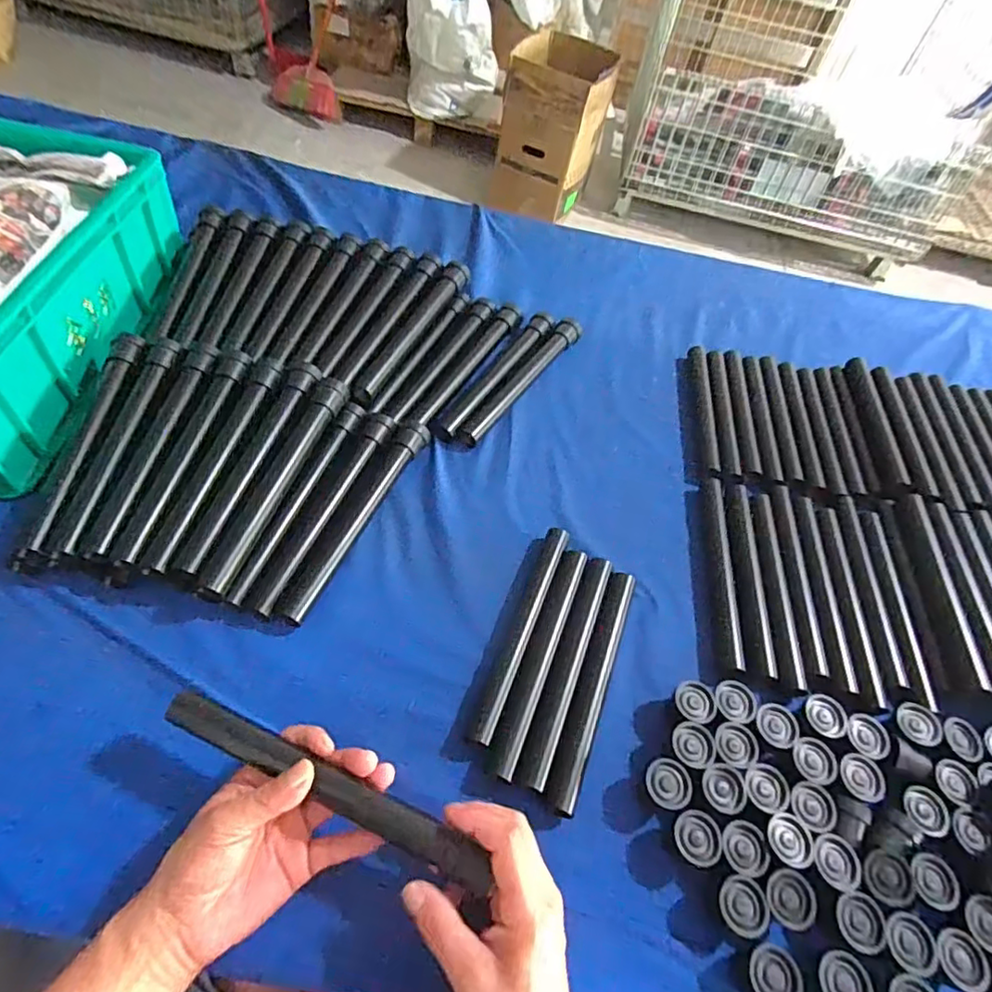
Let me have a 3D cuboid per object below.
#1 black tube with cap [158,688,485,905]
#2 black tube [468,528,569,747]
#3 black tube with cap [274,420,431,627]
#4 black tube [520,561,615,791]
[{"bbox_3d":[-0.114,0.197,0.393,0.242,0.022,0.026,25,52,7],"label":"black tube with cap"},{"bbox_3d":[0.026,0.118,0.527,0.021,0.017,0.219,22,54,6],"label":"black tube"},{"bbox_3d":[-0.133,0.015,0.568,0.031,0.028,0.249,23,54,7],"label":"black tube with cap"},{"bbox_3d":[0.067,0.146,0.514,0.021,0.015,0.219,19,50,10],"label":"black tube"}]

